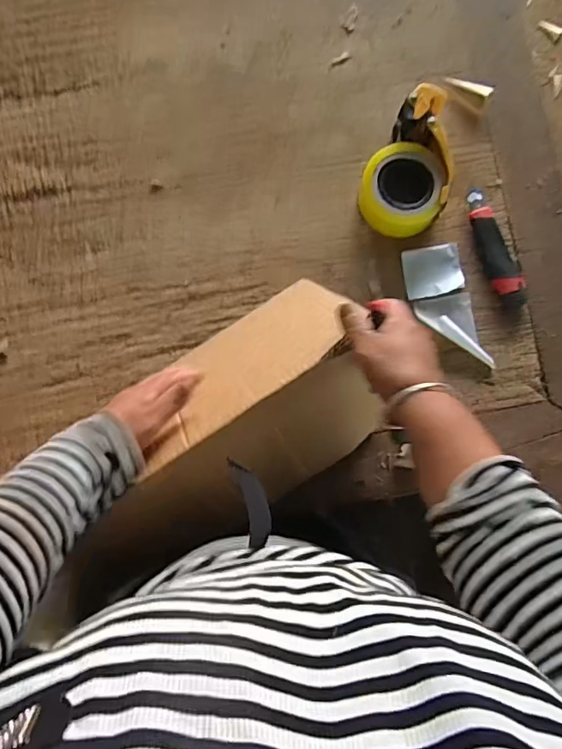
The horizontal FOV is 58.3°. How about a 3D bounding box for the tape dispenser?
[{"bbox_3d":[0.177,-0.279,0.672,0.109,0.060,0.185,24,88,0],"label":"tape dispenser"}]

